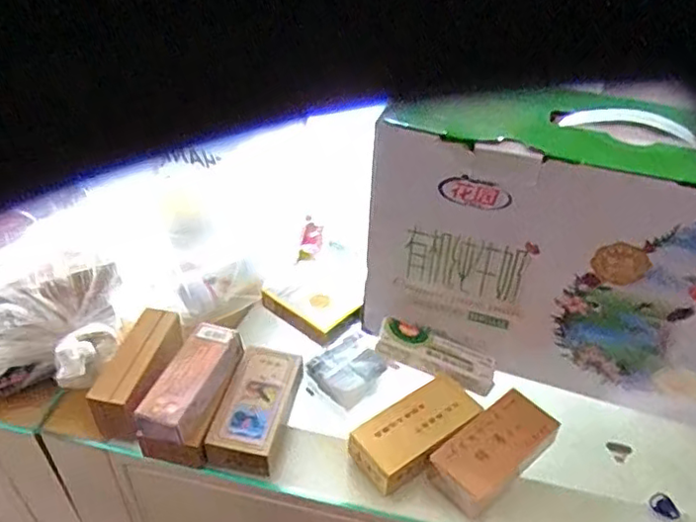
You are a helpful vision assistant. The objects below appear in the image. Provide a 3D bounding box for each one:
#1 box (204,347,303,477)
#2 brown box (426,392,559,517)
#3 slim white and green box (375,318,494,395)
[{"bbox_3d":[-0.074,0.121,0.519,0.054,0.037,0.107,11,48,13],"label":"box"},{"bbox_3d":[0.116,0.149,0.494,0.104,0.033,0.049,-24,42,-32],"label":"brown box"},{"bbox_3d":[0.079,0.083,0.559,0.105,0.019,0.040,21,37,3],"label":"slim white and green box"}]

